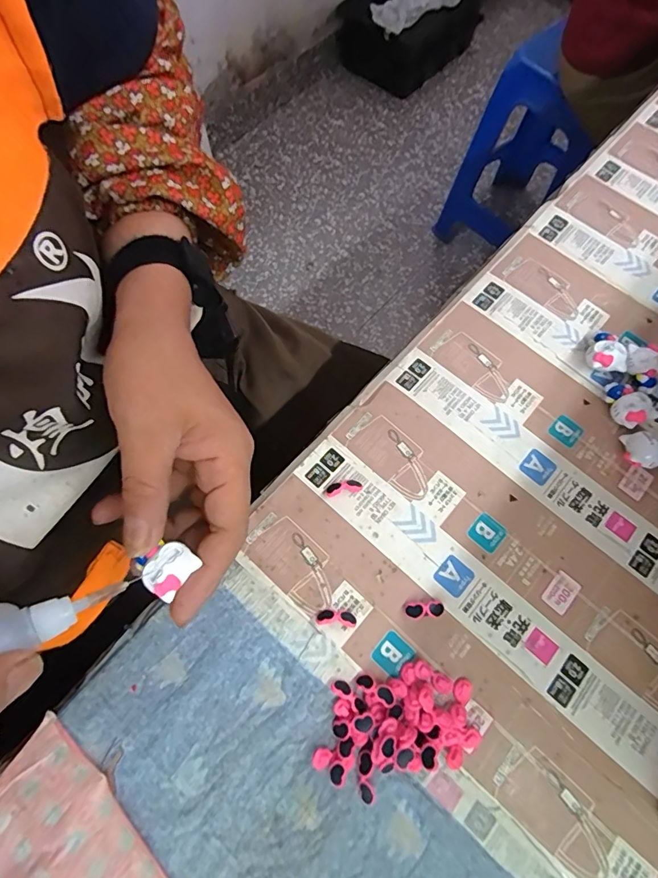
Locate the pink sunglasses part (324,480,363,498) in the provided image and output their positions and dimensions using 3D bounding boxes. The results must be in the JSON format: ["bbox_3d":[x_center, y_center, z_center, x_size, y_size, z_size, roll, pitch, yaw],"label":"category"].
[{"bbox_3d":[0.009,0.032,0.297,0.024,0.008,0.008,-13,71,-6],"label":"pink sunglasses part"}]

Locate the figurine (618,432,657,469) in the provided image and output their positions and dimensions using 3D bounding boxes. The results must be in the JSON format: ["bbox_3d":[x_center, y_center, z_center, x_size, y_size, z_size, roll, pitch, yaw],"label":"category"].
[{"bbox_3d":[0.215,0.008,0.305,0.029,0.022,0.023,3,70,0],"label":"figurine"}]

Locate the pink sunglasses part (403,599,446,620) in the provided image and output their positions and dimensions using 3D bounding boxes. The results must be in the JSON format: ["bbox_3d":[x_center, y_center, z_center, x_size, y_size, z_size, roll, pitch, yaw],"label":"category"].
[{"bbox_3d":[0.057,0.102,0.272,0.024,0.007,0.010,-3,70,-3],"label":"pink sunglasses part"}]

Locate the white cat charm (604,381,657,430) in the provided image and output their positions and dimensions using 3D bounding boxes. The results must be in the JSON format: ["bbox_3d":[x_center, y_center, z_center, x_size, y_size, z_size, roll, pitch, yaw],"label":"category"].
[{"bbox_3d":[0.207,-0.024,0.318,0.021,0.020,0.035,-29,74,-11],"label":"white cat charm"}]

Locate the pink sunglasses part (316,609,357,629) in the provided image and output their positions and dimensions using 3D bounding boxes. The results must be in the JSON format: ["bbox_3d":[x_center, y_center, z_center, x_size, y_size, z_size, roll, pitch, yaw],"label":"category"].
[{"bbox_3d":[0.005,0.106,0.270,0.023,0.007,0.009,5,70,0],"label":"pink sunglasses part"}]

